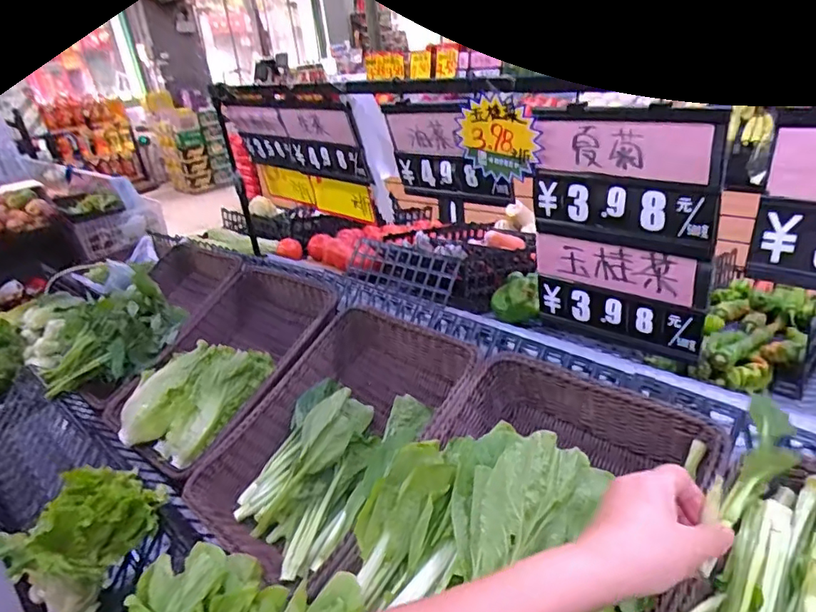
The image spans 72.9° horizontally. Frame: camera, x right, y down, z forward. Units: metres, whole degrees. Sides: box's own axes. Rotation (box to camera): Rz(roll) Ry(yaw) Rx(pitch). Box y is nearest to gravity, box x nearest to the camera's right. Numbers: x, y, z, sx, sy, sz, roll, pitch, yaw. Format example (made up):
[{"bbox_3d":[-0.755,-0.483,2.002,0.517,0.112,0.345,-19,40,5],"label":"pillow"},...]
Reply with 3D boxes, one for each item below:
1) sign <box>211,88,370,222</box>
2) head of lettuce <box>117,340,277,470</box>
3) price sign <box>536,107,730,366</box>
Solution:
[{"bbox_3d":[-0.231,-0.320,1.169,0.448,0.288,0.038,19,54,36],"label":"sign"},{"bbox_3d":[-0.347,0.149,0.917,0.181,0.095,0.221,18,68,21],"label":"head of lettuce"},{"bbox_3d":[0.263,-0.086,0.696,0.221,0.305,0.020,17,36,41],"label":"price sign"}]

